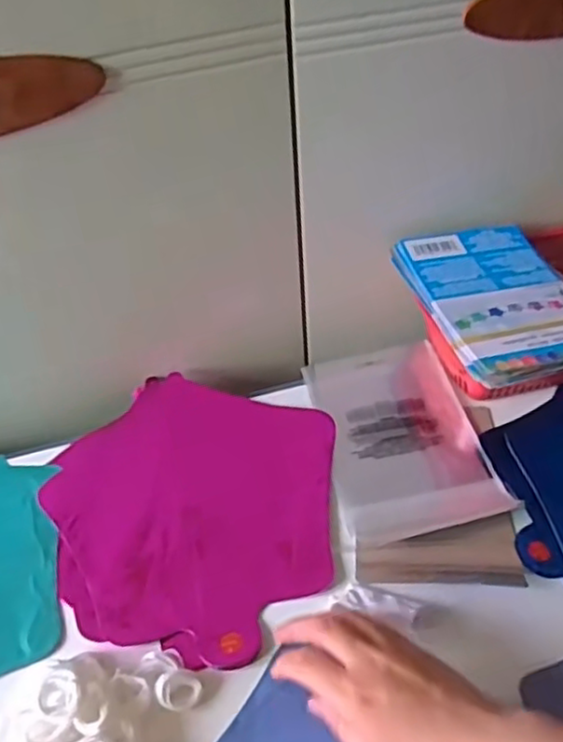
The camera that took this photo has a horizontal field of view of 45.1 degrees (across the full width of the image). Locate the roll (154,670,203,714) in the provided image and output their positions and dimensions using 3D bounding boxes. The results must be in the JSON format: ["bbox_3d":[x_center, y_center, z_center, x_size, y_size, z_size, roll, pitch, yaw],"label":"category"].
[{"bbox_3d":[-0.064,0.197,0.421,0.026,0.015,0.022,-21,46,-17],"label":"roll"}]

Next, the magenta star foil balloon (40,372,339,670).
[{"bbox_3d":[-0.073,0.097,0.525,0.231,0.018,0.226,9,45,15],"label":"magenta star foil balloon"}]

